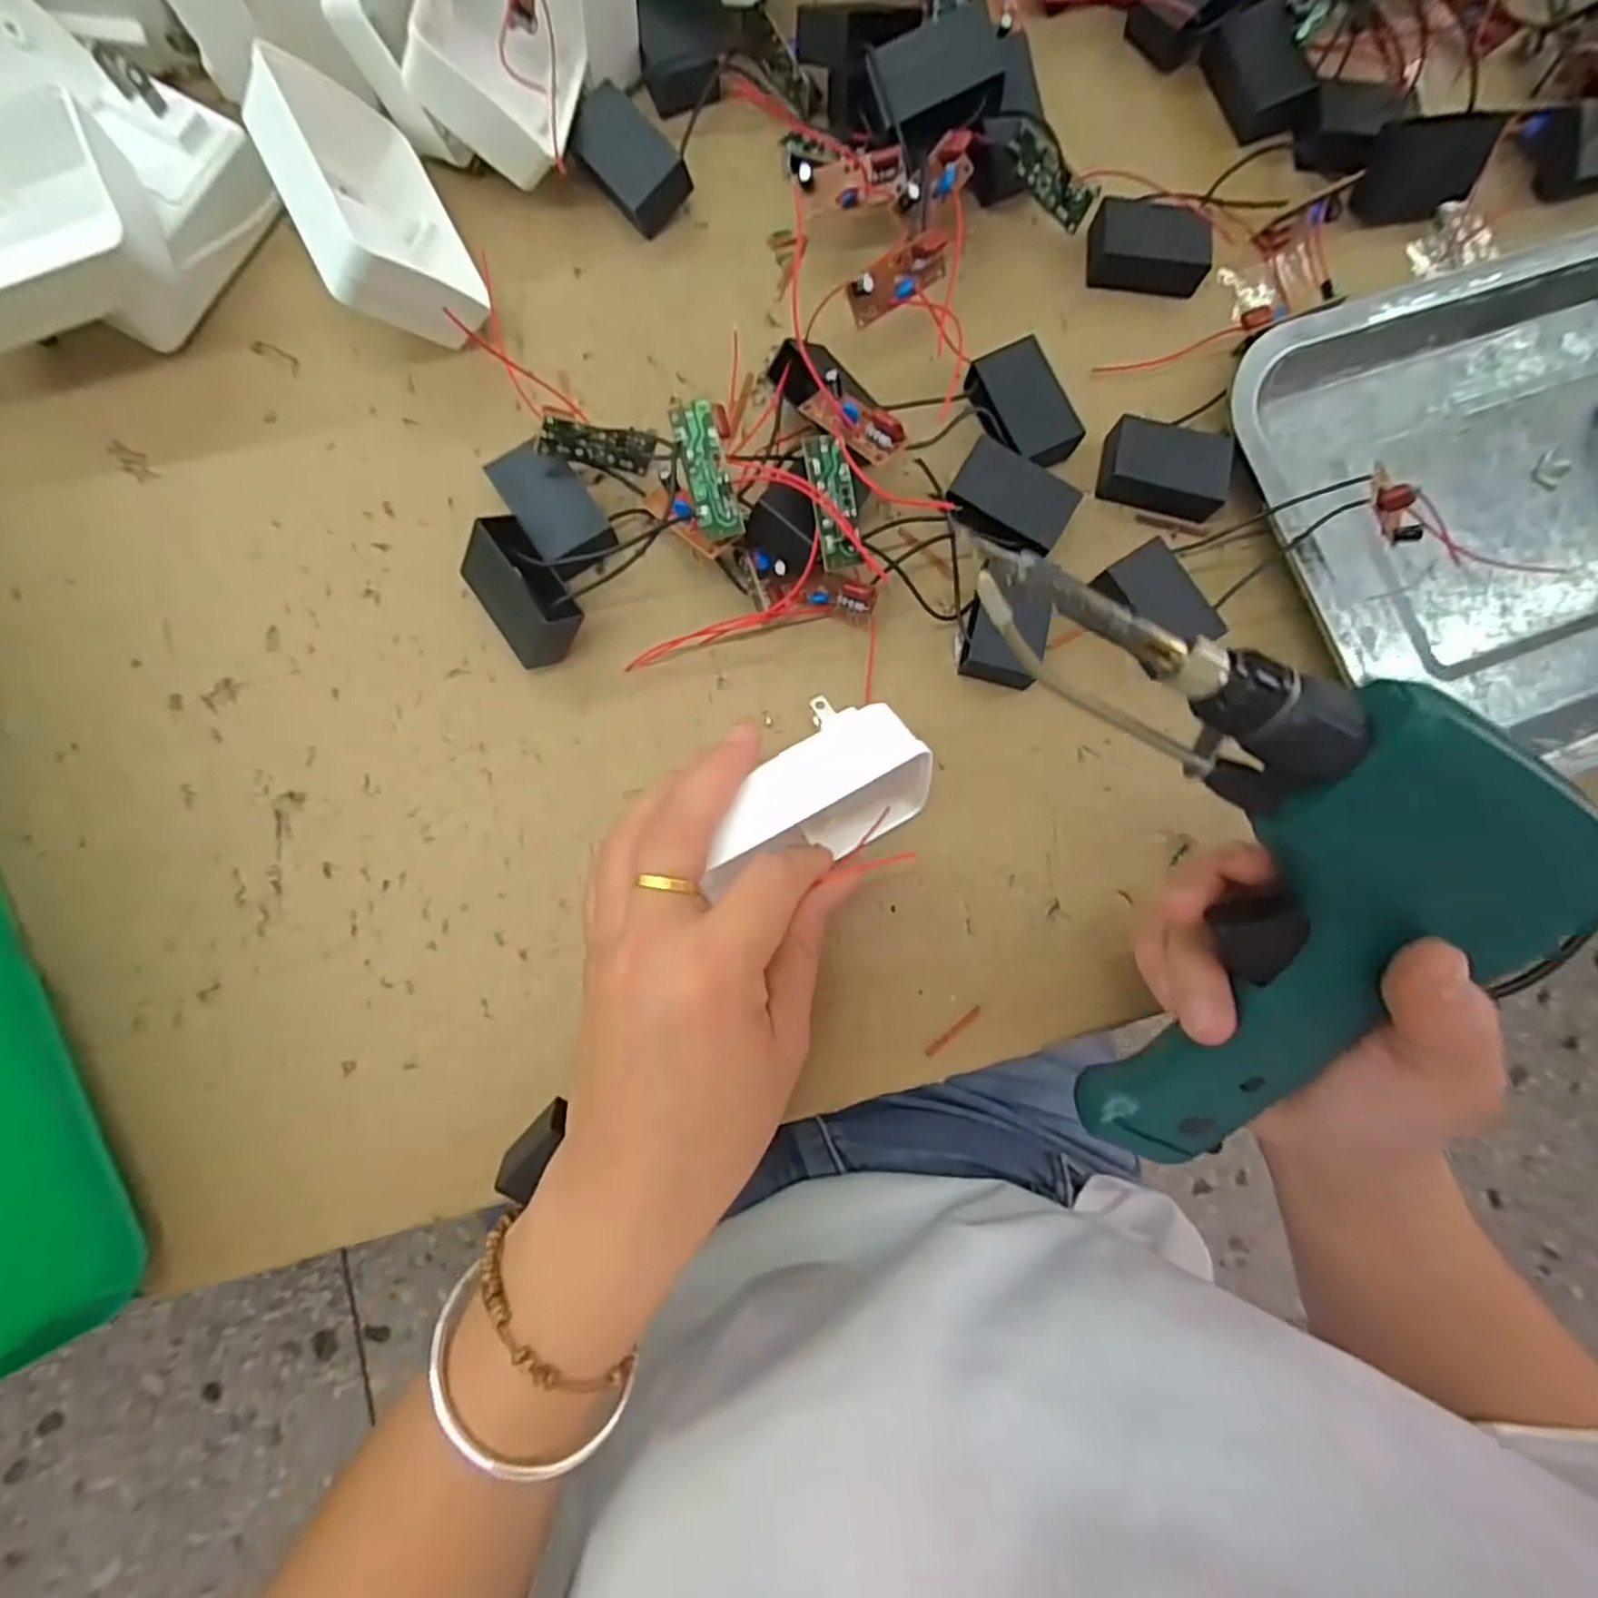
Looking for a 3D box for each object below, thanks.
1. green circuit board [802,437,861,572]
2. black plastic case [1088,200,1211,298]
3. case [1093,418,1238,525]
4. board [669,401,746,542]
[{"bbox_3d":[0.013,-0.105,0.248,0.015,0.007,0.044,-12,104,-4],"label":"green circuit board"},{"bbox_3d":[0.150,-0.236,0.299,0.048,0.017,0.029,5,83,-2],"label":"black plastic case"},{"bbox_3d":[0.151,-0.137,0.289,0.050,0.015,0.030,11,83,-2],"label":"case"},{"bbox_3d":[-0.032,-0.114,0.244,0.014,0.005,0.044,-17,108,-5],"label":"board"}]

